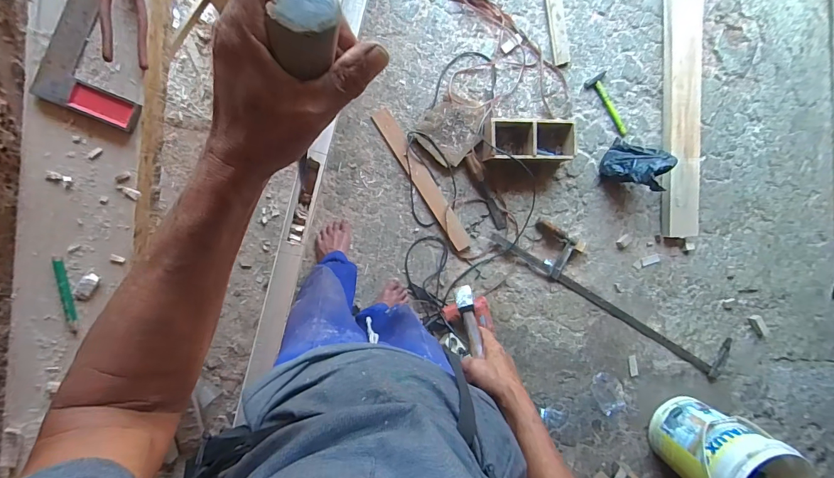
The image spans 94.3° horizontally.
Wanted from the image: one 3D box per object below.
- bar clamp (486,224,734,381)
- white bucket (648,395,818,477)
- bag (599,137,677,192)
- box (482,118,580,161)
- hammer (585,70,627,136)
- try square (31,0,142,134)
[{"bbox_3d":[0.762,0.207,1.432,1.094,0.028,0.173,30,89,-9],"label":"bar clamp"},{"bbox_3d":[1.080,0.784,1.369,0.335,0.344,0.315,25,90,-9],"label":"white bucket"},{"bbox_3d":[0.752,-0.260,1.330,0.146,0.181,0.165,23,90,-9],"label":"bag"},{"bbox_3d":[0.375,-0.329,1.283,0.307,0.108,0.141,-2,94,-8],"label":"box"},{"bbox_3d":[0.682,-0.471,1.372,0.088,0.017,0.229,-30,97,-5],"label":"hammer"},{"bbox_3d":[-0.393,-0.308,0.503,0.119,0.020,0.302,19,91,-9],"label":"try square"}]

